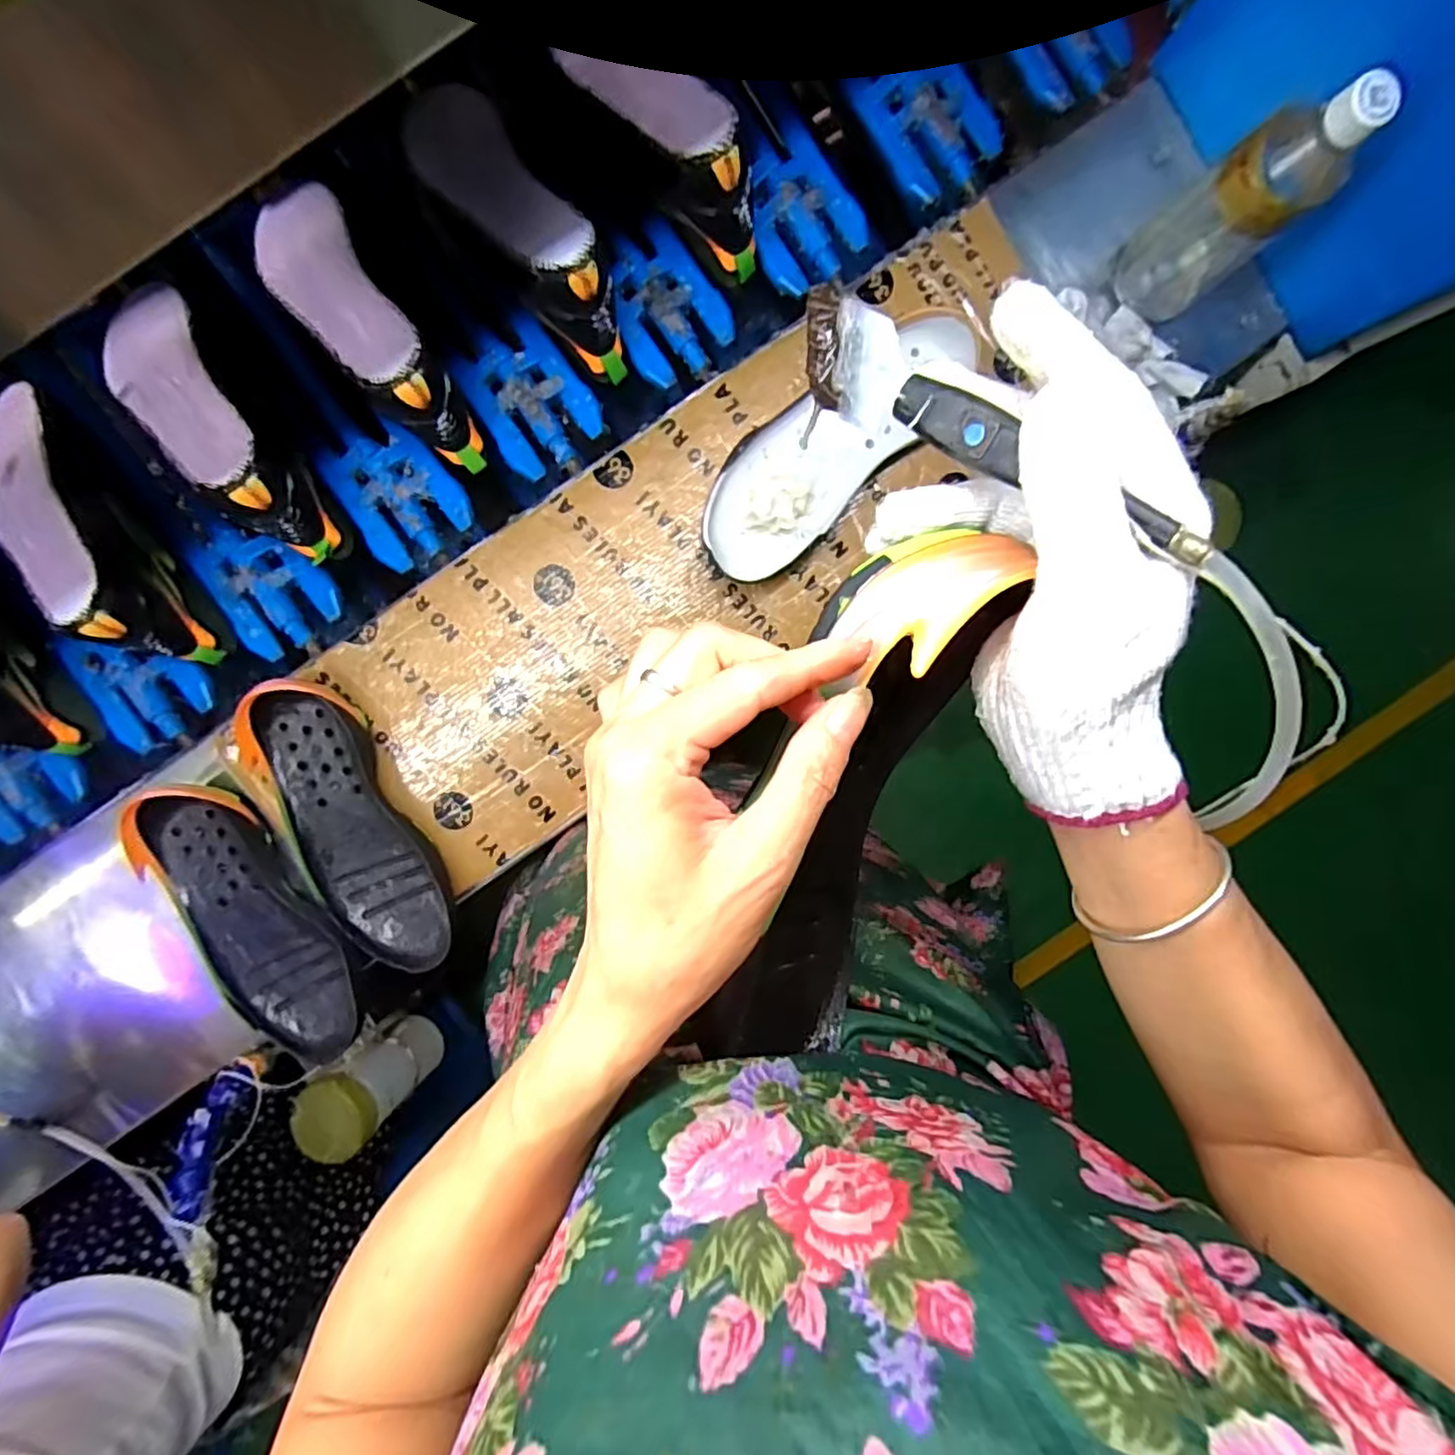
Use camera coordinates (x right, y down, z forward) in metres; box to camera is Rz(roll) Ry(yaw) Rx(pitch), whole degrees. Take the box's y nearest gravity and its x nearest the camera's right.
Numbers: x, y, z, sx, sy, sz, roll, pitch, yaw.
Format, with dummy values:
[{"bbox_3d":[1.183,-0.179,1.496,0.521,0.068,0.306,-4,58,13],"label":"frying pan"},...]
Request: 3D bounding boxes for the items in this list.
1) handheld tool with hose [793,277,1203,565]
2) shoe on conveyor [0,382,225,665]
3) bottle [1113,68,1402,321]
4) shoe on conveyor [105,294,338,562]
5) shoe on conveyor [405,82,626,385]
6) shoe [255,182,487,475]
[{"bbox_3d":[0.083,-0.098,0.226,0.159,0.024,0.038,40,93,19],"label":"handheld tool with hose"},{"bbox_3d":[-0.525,-0.150,0.525,0.085,0.089,0.257,-36,98,1],"label":"shoe on conveyor"},{"bbox_3d":[0.369,-0.373,0.471,0.061,0.190,0.070,-35,98,1],"label":"bottle"},{"bbox_3d":[-0.409,-0.239,0.516,0.074,0.100,0.236,-35,98,1],"label":"shoe on conveyor"},{"bbox_3d":[-0.167,-0.395,0.515,0.074,0.093,0.234,-36,98,1],"label":"shoe on conveyor"},{"bbox_3d":[-0.283,-0.309,0.517,0.082,0.091,0.223,-38,98,1],"label":"shoe"}]

